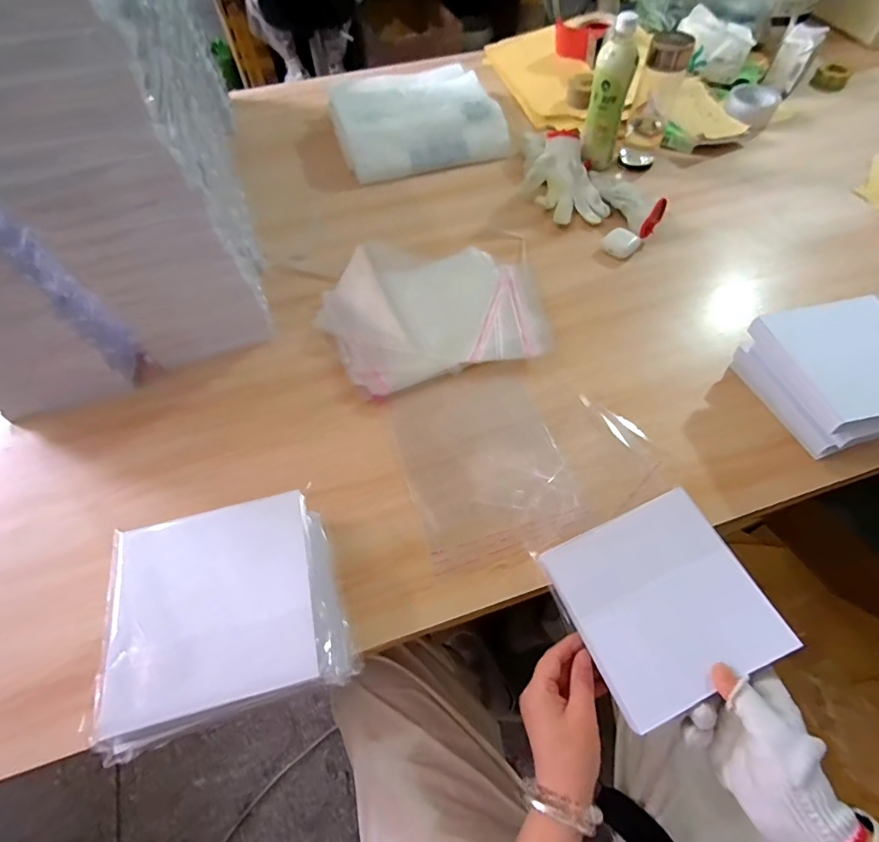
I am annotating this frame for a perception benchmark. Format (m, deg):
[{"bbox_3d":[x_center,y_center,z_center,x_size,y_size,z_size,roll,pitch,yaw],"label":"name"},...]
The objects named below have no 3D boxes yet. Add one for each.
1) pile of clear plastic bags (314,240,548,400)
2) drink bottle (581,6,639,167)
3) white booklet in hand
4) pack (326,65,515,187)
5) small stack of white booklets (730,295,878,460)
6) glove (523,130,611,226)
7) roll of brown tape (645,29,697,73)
[{"bbox_3d":[-0.011,-0.172,0.659,0.296,0.029,0.268,-16,60,-8],"label":"pile of clear plastic bags"},{"bbox_3d":[0.283,-0.539,0.769,0.070,0.199,0.056,14,61,10],"label":"drink bottle"},{"bbox_3d":[0.190,0.152,0.398,0.148,0.010,0.147,-27,65,0],"label":"white booklet in hand"},{"bbox_3d":[-0.052,-0.602,0.909,0.304,0.047,0.314,-17,60,-8],"label":"pack"},{"bbox_3d":[0.452,-0.048,0.528,0.140,0.093,0.153,-15,60,-7],"label":"small stack of white booklets"},{"bbox_3d":[0.207,-0.414,0.790,0.123,0.047,0.189,-11,60,-5],"label":"glove"},{"bbox_3d":[0.366,-0.584,0.733,0.063,0.034,0.054,18,60,12],"label":"roll of brown tape"}]

